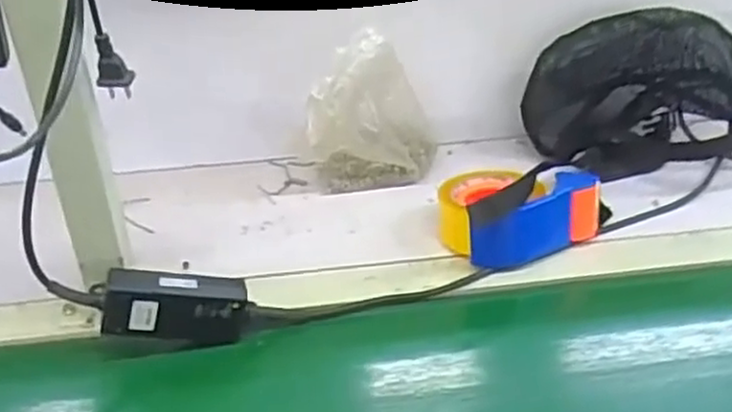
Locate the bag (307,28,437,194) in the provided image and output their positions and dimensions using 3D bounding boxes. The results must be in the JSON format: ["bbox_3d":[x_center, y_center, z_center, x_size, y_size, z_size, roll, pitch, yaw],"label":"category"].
[{"bbox_3d":[0.010,-0.096,0.819,0.145,0.164,0.069,-3,33,-3],"label":"bag"}]

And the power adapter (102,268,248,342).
[{"bbox_3d":[-0.159,0.084,0.622,0.112,0.048,0.030,7,30,-18],"label":"power adapter"}]

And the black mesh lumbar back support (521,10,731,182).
[{"bbox_3d":[0.308,-0.138,0.866,0.228,0.175,0.110,2,33,5],"label":"black mesh lumbar back support"}]

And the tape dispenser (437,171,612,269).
[{"bbox_3d":[0.151,-0.001,0.749,0.159,0.074,0.108,-15,35,-20],"label":"tape dispenser"}]

